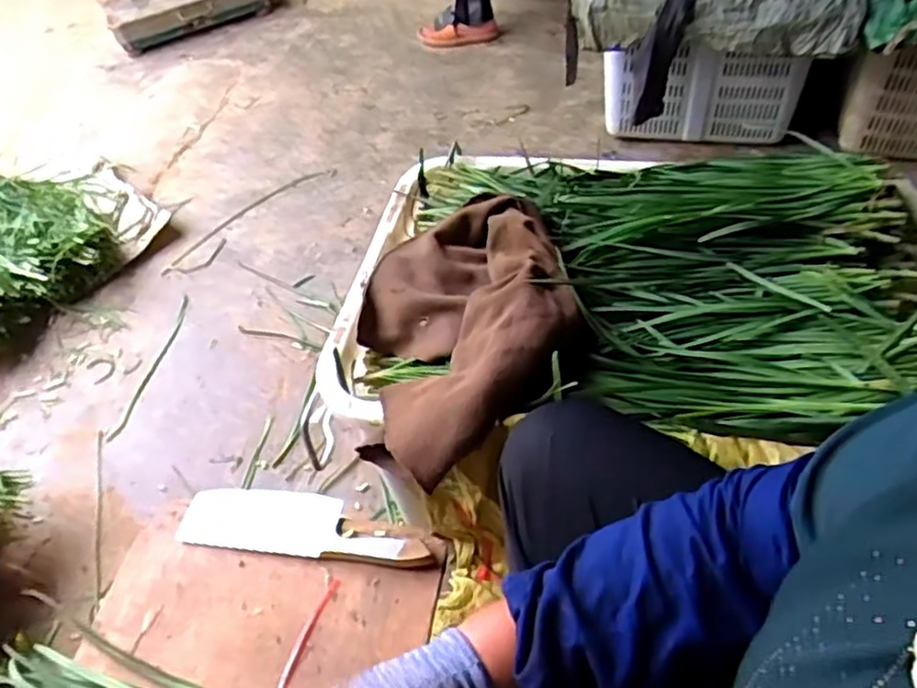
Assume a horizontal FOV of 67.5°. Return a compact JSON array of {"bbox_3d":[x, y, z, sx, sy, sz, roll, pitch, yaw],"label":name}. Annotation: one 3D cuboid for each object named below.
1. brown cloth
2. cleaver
[{"bbox_3d":[0.012,-0.016,0.771,0.250,0.084,0.369,-10,49,-2],"label":"brown cloth"},{"bbox_3d":[-0.163,0.190,0.735,0.278,0.026,0.073,5,50,11],"label":"cleaver"}]

